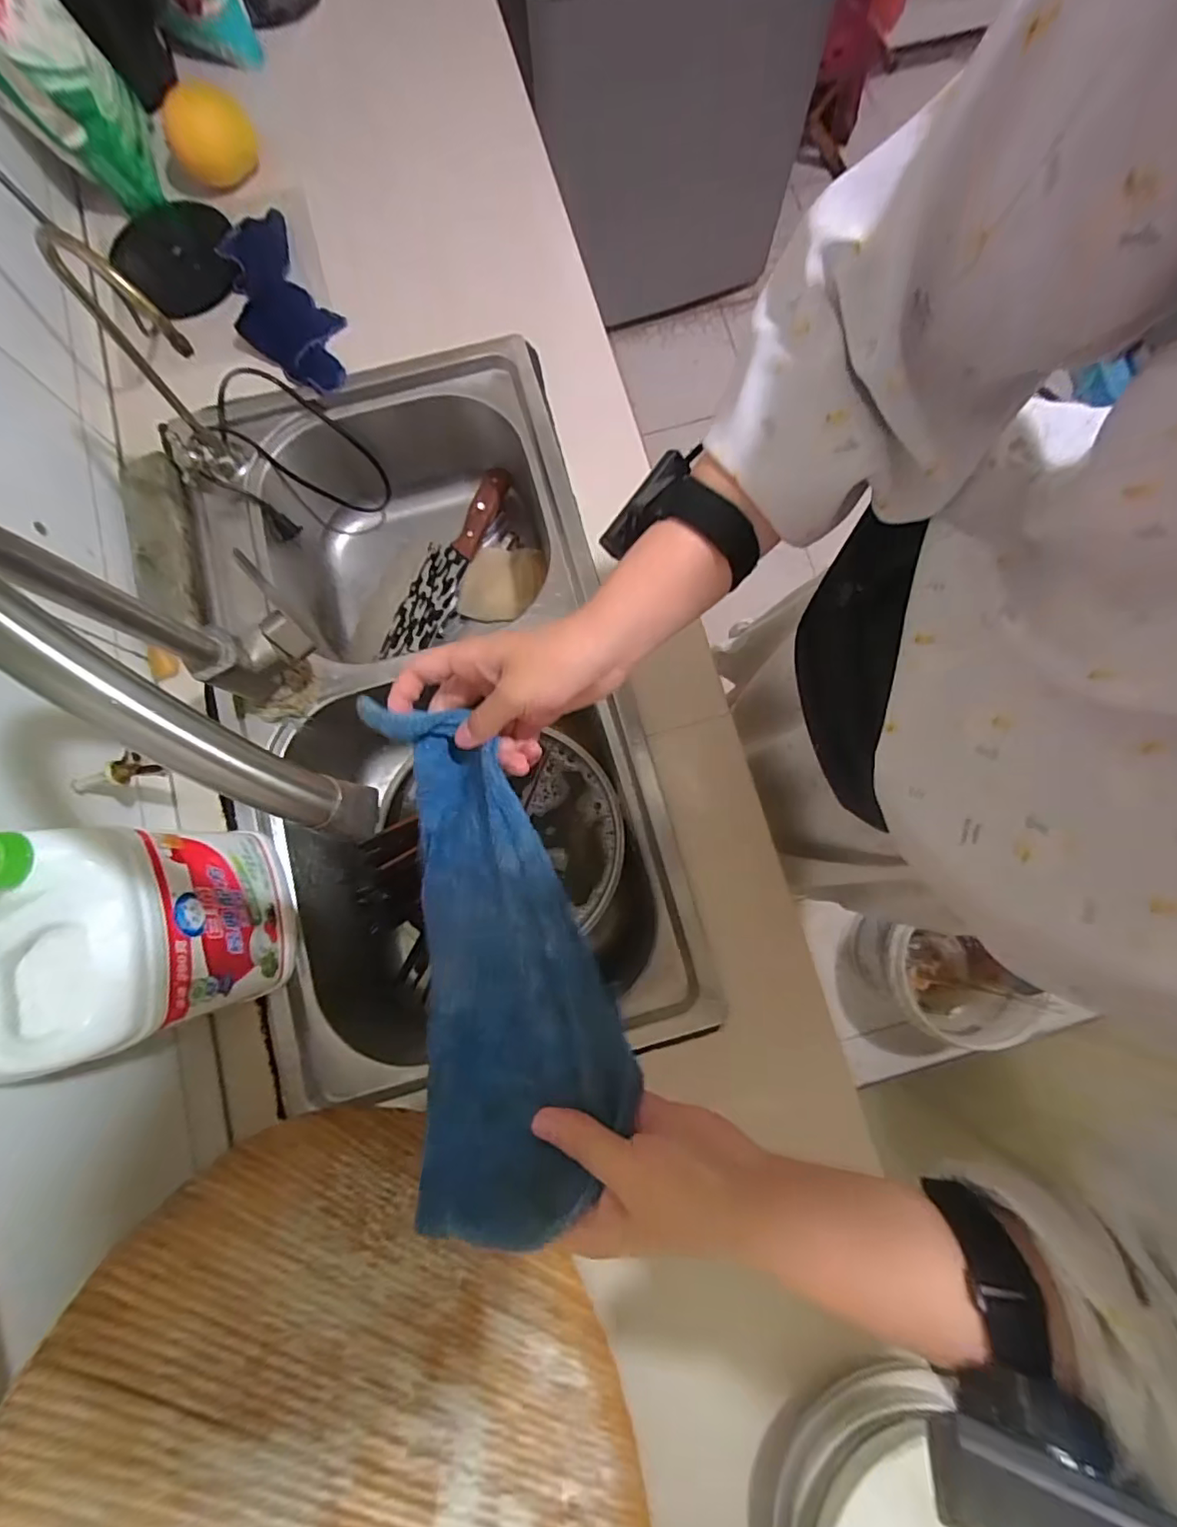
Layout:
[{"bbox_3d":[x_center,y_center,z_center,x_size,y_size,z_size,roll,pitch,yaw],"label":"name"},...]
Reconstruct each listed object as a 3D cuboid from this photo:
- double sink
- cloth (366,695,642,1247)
[{"bbox_3d":[-0.149,-0.060,0.640,0.371,0.171,0.709,-11,80,-1],"label":"double sink"},{"bbox_3d":[-0.055,0.101,0.340,0.111,0.087,0.272,-16,66,-2],"label":"cloth"}]

